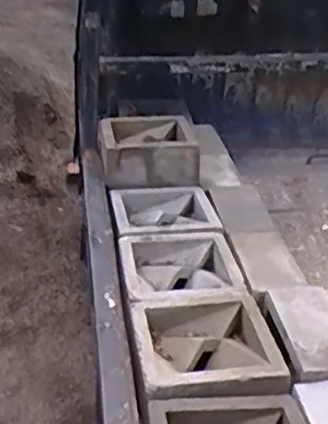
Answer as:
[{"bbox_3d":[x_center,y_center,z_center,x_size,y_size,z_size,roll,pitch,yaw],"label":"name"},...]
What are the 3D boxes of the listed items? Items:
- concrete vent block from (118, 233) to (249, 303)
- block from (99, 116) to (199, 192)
[{"bbox_3d":[0.027,0.111,1.140,0.192,0.062,0.195,-4,31,-8],"label":"concrete vent block"},{"bbox_3d":[-0.032,-0.136,1.475,0.215,0.091,0.203,-4,31,-8],"label":"block"}]

